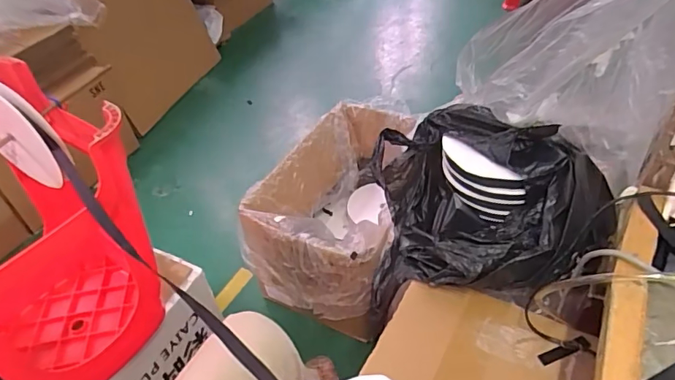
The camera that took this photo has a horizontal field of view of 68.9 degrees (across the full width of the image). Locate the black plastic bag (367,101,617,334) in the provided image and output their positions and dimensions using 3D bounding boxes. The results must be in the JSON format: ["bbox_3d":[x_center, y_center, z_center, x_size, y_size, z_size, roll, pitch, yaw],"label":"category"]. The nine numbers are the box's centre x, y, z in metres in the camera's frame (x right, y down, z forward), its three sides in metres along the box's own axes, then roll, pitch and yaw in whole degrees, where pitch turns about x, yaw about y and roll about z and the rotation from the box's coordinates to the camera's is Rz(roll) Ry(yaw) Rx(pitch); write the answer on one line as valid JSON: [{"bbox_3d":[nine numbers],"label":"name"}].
[{"bbox_3d":[0.229,0.014,0.798,0.346,0.205,0.329,2,44,8],"label":"black plastic bag"}]

